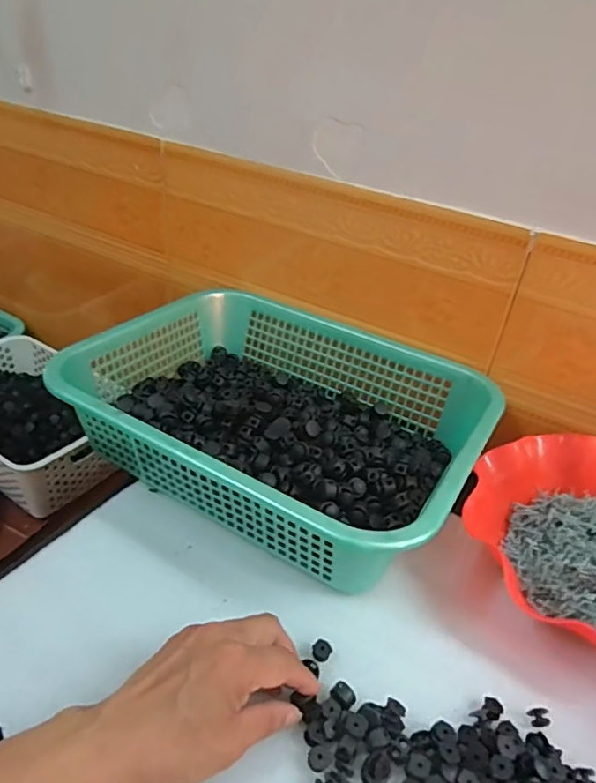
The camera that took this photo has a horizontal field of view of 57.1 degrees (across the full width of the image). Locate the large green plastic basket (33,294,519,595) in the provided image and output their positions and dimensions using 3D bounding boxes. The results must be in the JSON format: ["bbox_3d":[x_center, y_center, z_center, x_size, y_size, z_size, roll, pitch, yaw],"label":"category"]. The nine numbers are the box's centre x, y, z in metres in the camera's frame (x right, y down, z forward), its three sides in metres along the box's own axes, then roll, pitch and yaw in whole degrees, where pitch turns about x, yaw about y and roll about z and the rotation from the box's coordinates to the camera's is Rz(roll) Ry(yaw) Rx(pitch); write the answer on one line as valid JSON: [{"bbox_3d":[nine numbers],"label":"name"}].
[{"bbox_3d":[-0.015,0.019,0.562,0.376,0.099,0.297,22,38,22],"label":"large green plastic basket"}]

